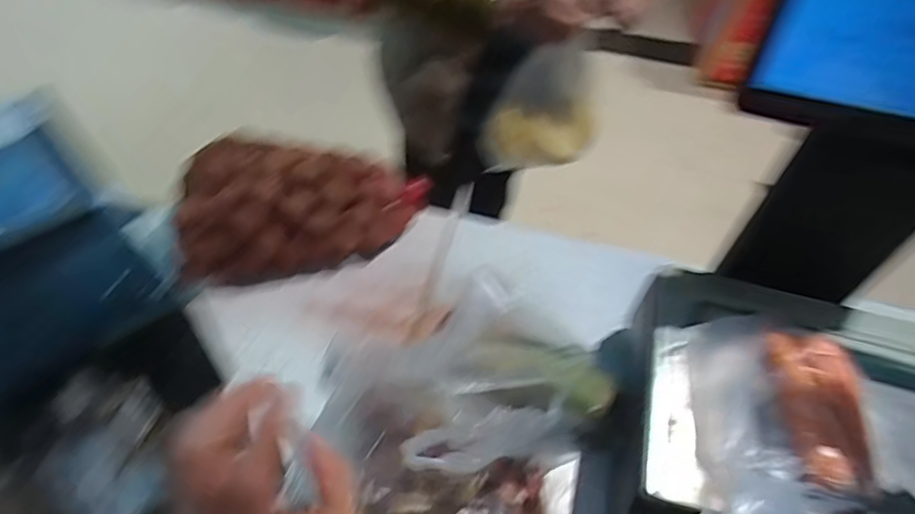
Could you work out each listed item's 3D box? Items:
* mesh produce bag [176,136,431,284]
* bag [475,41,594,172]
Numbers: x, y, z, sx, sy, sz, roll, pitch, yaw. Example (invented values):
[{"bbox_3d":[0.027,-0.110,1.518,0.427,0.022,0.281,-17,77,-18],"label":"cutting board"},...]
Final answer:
[{"bbox_3d":[-0.218,-0.079,0.827,0.342,0.148,0.154,-5,50,-8],"label":"mesh produce bag"},{"bbox_3d":[0.146,-0.260,0.972,0.195,0.210,0.115,-5,50,-9],"label":"bag"}]

